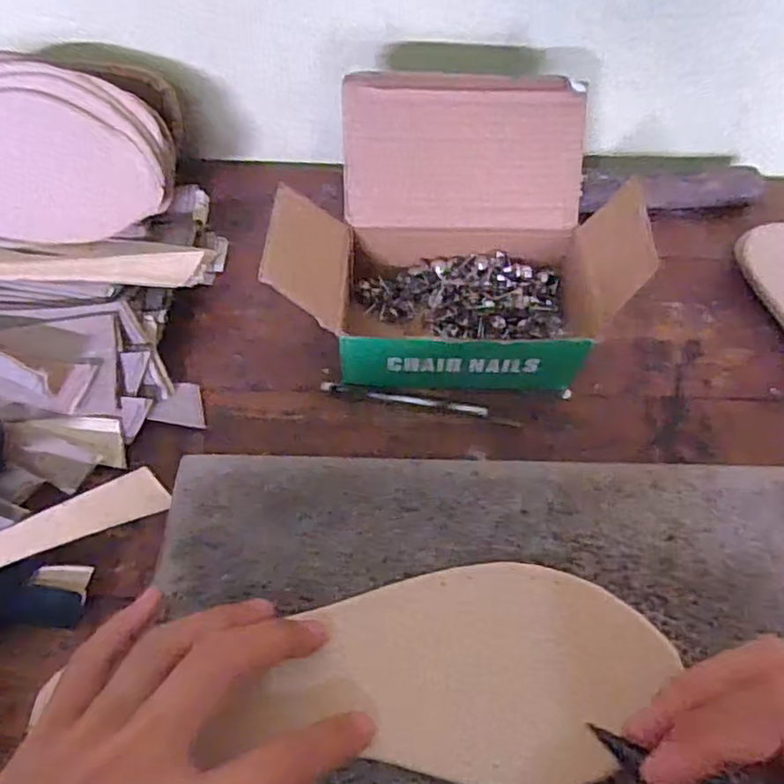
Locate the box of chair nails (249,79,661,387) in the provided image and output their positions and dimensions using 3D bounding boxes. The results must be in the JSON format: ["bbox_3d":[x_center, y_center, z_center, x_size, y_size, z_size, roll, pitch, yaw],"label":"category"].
[{"bbox_3d":[0.029,-0.073,0.323,0.162,0.096,0.121,2,63,1],"label":"box of chair nails"}]

